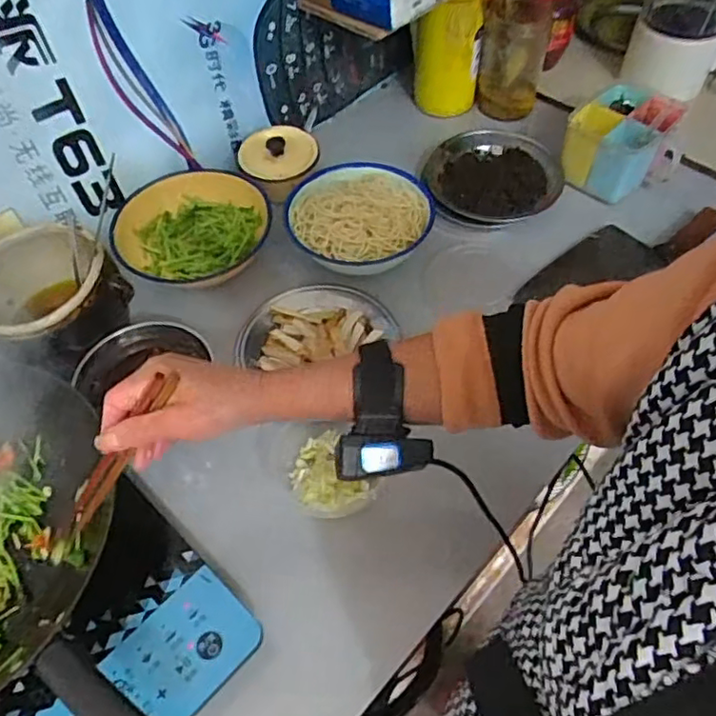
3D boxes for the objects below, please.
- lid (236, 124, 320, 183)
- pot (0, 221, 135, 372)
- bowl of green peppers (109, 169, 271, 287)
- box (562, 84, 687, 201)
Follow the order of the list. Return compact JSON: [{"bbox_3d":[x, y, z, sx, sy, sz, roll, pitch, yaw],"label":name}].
[{"bbox_3d":[-0.110,-0.280,0.834,0.106,0.029,0.102,-1,54,2],"label":"lid"},{"bbox_3d":[-0.324,-0.050,0.666,0.146,0.123,0.135,-1,54,2],"label":"pot"},{"bbox_3d":[-0.204,-0.155,0.764,0.185,0.056,0.181,-1,54,2],"label":"bowl of green peppers"},{"bbox_3d":[0.362,-0.304,0.855,0.119,0.073,0.164,32,61,23],"label":"box"}]

